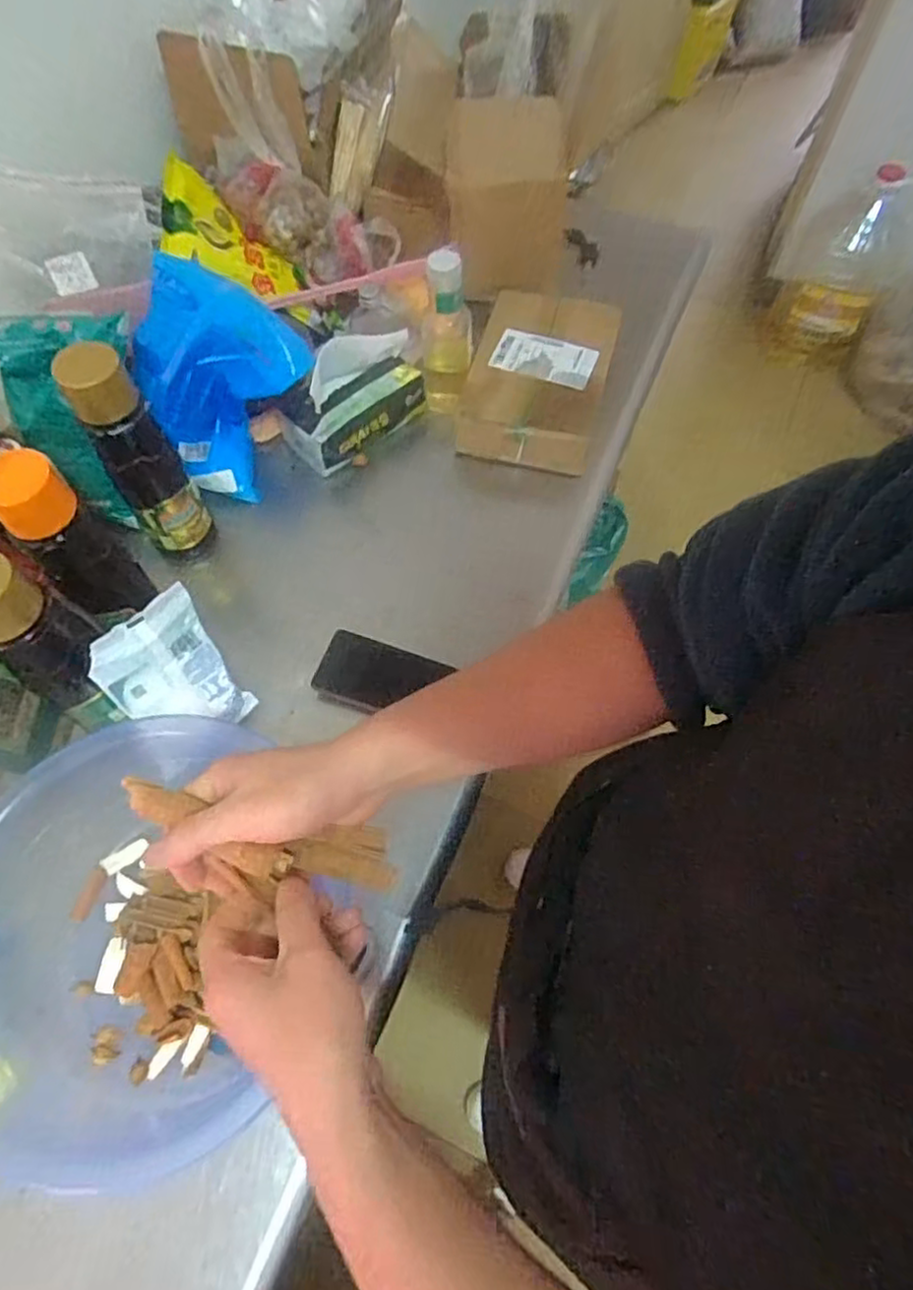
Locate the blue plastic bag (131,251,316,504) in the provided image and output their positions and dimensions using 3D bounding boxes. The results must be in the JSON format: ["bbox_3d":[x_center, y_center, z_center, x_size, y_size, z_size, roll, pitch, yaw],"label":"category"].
[{"bbox_3d":[-0.267,-0.293,0.763,0.143,0.161,0.166,28,67,13],"label":"blue plastic bag"}]

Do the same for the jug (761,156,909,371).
[{"bbox_3d":[0.714,-0.703,1.277,0.169,0.385,0.151,24,66,12],"label":"jug"}]

